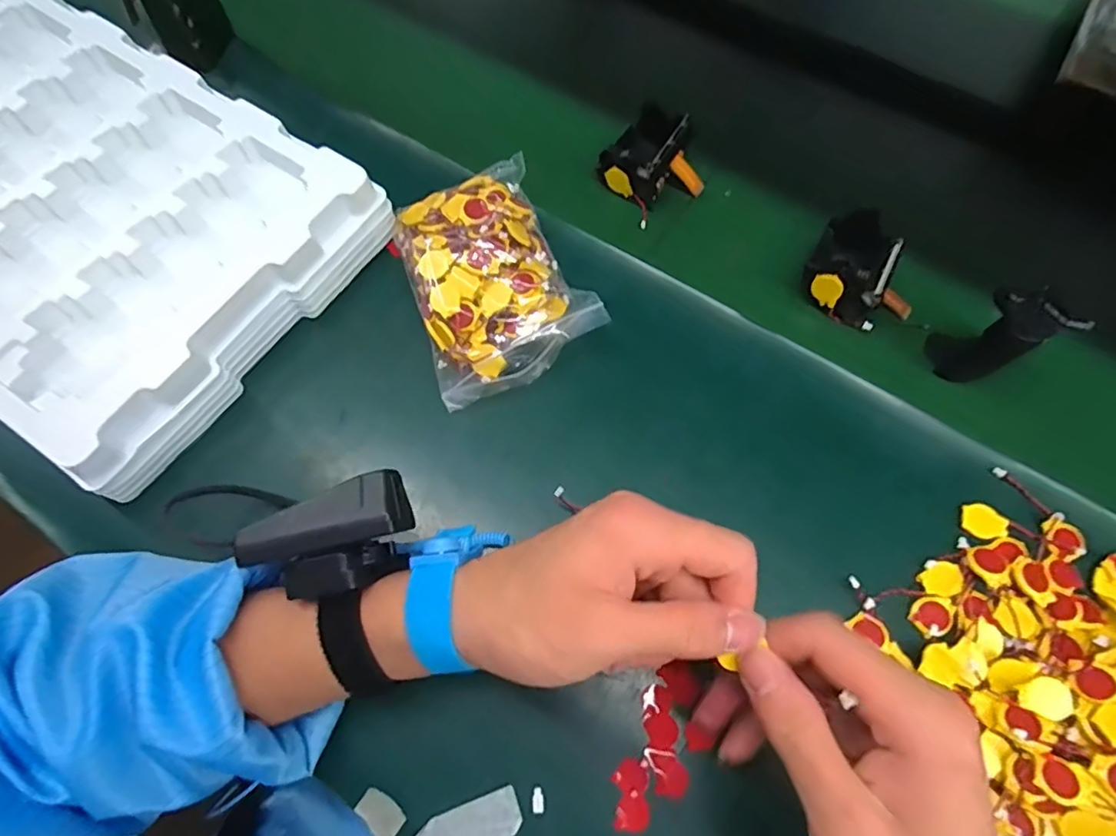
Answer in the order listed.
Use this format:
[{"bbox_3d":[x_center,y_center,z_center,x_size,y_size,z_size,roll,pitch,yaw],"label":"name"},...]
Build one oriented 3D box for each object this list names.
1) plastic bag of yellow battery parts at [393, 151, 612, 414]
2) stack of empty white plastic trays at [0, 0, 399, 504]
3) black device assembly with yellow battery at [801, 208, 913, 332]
[{"bbox_3d":[-0.048,-0.093,0.377,0.110,0.042,0.156,-23,68,-11],"label":"plastic bag of yellow battery parts"},{"bbox_3d":[-0.355,-0.164,0.388,0.420,0.061,0.250,32,69,13],"label":"stack of empty white plastic trays"},{"bbox_3d":[0.213,-0.106,0.395,0.069,0.049,0.074,26,68,10],"label":"black device assembly with yellow battery"}]

